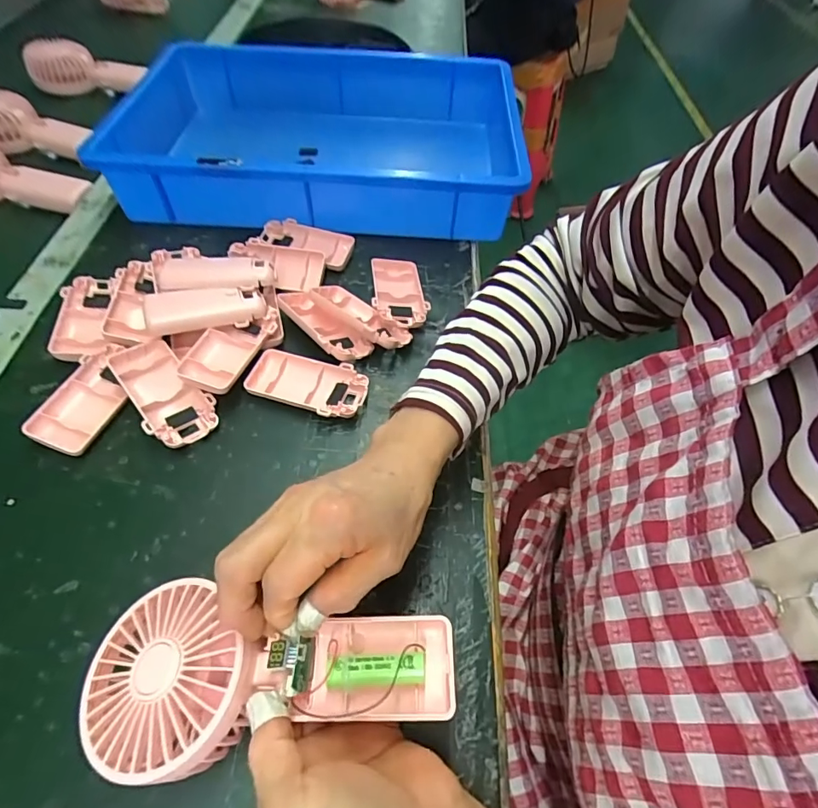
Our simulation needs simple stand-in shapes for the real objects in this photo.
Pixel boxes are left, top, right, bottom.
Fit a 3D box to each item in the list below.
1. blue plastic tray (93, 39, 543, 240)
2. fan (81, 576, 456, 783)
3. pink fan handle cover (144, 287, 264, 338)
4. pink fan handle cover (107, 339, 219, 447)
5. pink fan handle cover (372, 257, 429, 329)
[{"bbox_3d":[-0.093,-0.330,0.578,0.441,0.081,0.328,2,55,-2],"label":"blue plastic tray"},{"bbox_3d":[-0.070,0.135,0.245,0.182,0.039,0.082,-2,55,1],"label":"fan"},{"bbox_3d":[-0.170,-0.080,0.400,0.092,0.019,0.036,-12,57,-12],"label":"pink fan handle cover"},{"bbox_3d":[-0.193,-0.008,0.377,0.049,0.027,0.096,-37,65,-25],"label":"pink fan handle cover"},{"bbox_3d":[-0.010,-0.108,0.461,0.050,0.022,0.096,-1,55,-4],"label":"pink fan handle cover"}]

